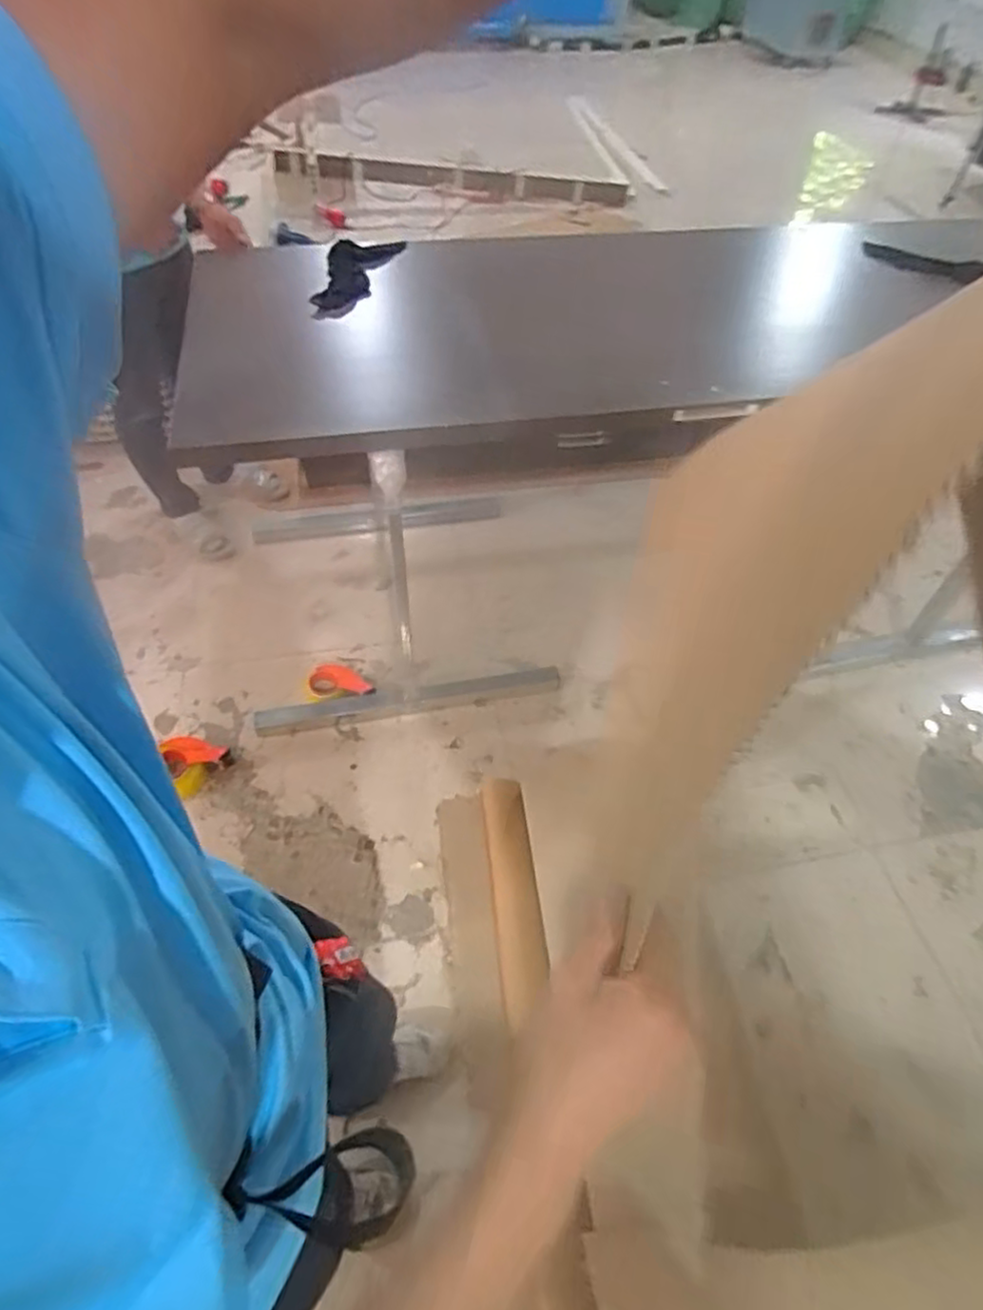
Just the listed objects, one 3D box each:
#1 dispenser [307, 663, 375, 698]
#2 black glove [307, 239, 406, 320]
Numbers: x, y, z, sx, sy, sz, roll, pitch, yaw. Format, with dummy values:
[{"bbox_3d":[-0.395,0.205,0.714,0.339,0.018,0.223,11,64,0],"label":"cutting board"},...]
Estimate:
[{"bbox_3d":[-0.394,0.071,1.821,0.173,0.058,0.078,8,51,-8],"label":"dispenser"},{"bbox_3d":[-0.303,-0.854,1.538,0.149,0.069,0.278,9,51,5],"label":"black glove"}]

